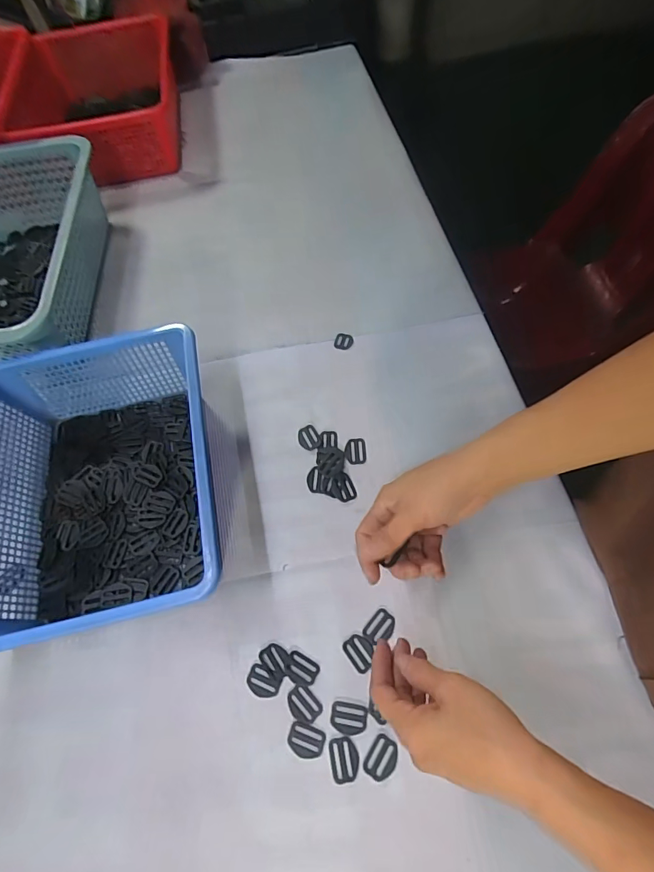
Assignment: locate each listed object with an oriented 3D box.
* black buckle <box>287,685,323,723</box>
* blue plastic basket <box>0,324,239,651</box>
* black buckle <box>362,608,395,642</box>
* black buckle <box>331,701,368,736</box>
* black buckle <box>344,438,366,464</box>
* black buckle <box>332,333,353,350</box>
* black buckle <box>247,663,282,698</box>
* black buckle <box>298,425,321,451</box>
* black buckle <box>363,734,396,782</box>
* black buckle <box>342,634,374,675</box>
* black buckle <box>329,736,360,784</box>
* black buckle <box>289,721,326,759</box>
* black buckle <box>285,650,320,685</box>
[{"bbox_3d":[-0.022,0.248,0.399,0.024,0.004,0.031,-42,69,-16],"label":"black buckle"},{"bbox_3d":[-0.233,0.050,0.455,0.242,0.103,0.294,-12,63,-3],"label":"blue plastic basket"},{"bbox_3d":[0.052,0.186,0.422,0.031,0.004,0.025,-43,69,-17],"label":"black buckle"},{"bbox_3d":[0.019,0.255,0.388,0.032,0.004,0.024,7,64,7],"label":"black buckle"},{"bbox_3d":[0.033,0.017,0.512,0.025,0.004,0.035,-3,63,2],"label":"black buckle"},{"bbox_3d":[0.022,-0.128,0.588,0.026,0.010,0.024,-1,63,3],"label":"black buckle"},{"bbox_3d":[-0.061,0.234,0.410,0.032,0.004,0.024,21,67,13],"label":"black buckle"},{"bbox_3d":[-0.022,0.001,0.524,0.025,0.004,0.034,-21,64,-7],"label":"black buckle"},{"bbox_3d":[0.047,0.277,0.372,0.024,0.005,0.033,28,68,16],"label":"black buckle"},{"bbox_3d":[0.032,0.207,0.414,0.026,0.004,0.031,-33,66,-13],"label":"black buckle"},{"bbox_3d":[0.015,0.283,0.378,0.025,0.004,0.032,-12,63,-3],"label":"black buckle"},{"bbox_3d":[-0.019,0.272,0.384,0.032,0.004,0.024,15,65,10],"label":"black buckle"},{"bbox_3d":[-0.025,0.223,0.413,0.032,0.004,0.024,22,67,14],"label":"black buckle"}]

